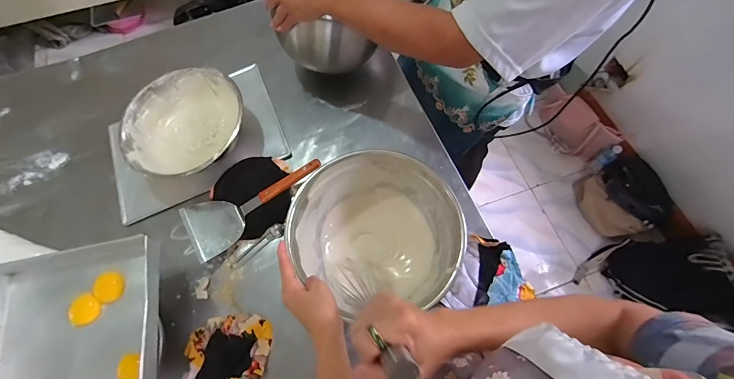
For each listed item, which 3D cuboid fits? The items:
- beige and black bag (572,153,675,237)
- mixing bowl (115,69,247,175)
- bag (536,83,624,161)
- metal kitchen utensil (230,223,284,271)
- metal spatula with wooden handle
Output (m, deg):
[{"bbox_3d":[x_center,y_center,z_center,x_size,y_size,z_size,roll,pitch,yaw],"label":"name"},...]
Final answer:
[{"bbox_3d":[0.987,0.040,1.335,0.154,0.246,0.283,-19,68,-8],"label":"beige and black bag"},{"bbox_3d":[-0.348,-0.120,0.664,0.216,0.081,0.222,0,67,0],"label":"mixing bowl"},{"bbox_3d":[0.885,-0.269,1.480,0.086,0.205,0.332,-37,72,-14],"label":"bag"},{"bbox_3d":[-0.200,0.103,0.621,0.115,0.017,0.024,-35,71,-13],"label":"metal kitchen utensil"},{"bbox_3d":[-0.207,0.020,0.637,0.258,0.051,0.109,-30,70,-12],"label":"metal spatula with wooden handle"}]

